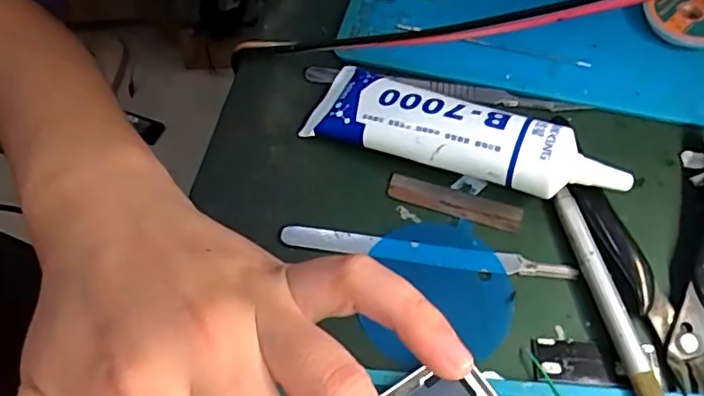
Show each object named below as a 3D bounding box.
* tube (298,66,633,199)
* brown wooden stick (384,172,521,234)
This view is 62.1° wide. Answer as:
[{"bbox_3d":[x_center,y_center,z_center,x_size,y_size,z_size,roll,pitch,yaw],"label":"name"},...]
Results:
[{"bbox_3d":[0.046,-0.030,0.248,0.131,0.033,0.038,19,59,12],"label":"tube"},{"bbox_3d":[0.043,0.001,0.249,0.057,0.004,0.012,17,59,11],"label":"brown wooden stick"}]

